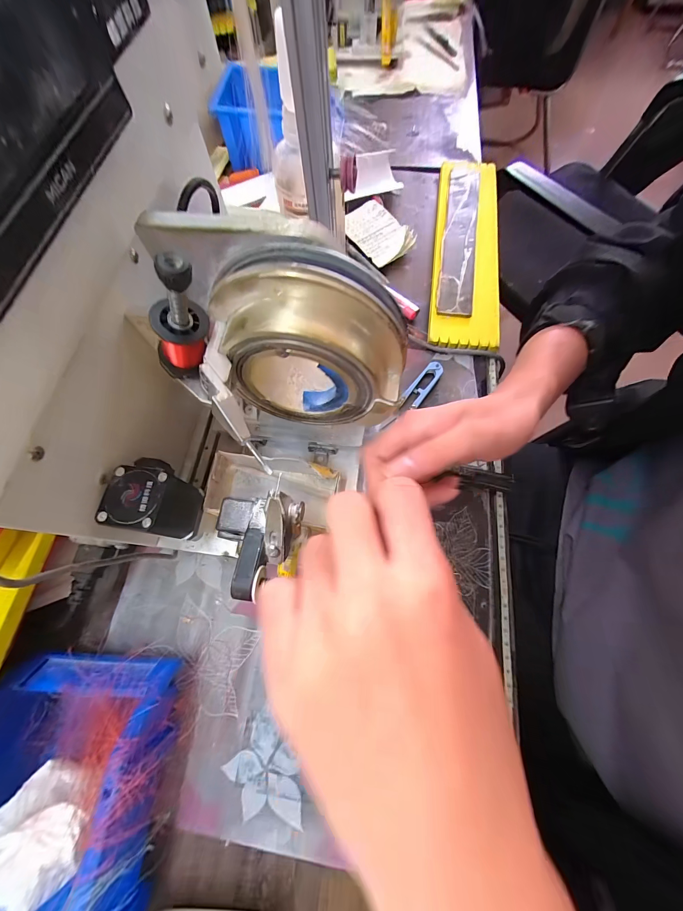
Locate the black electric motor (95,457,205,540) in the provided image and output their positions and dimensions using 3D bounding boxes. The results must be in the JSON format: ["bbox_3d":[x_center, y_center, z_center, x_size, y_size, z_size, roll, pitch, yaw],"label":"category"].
[{"bbox_3d":[-0.135,0.034,0.236,0.045,0.055,0.048,7,70,4],"label":"black electric motor"}]

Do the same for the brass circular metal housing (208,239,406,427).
[{"bbox_3d":[-0.015,-0.061,0.186,0.101,0.098,0.043,8,70,4],"label":"brass circular metal housing"}]

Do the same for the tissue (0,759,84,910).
[{"bbox_3d":[-0.191,0.239,0.193,0.058,0.028,0.059,41,76,15],"label":"tissue"}]

